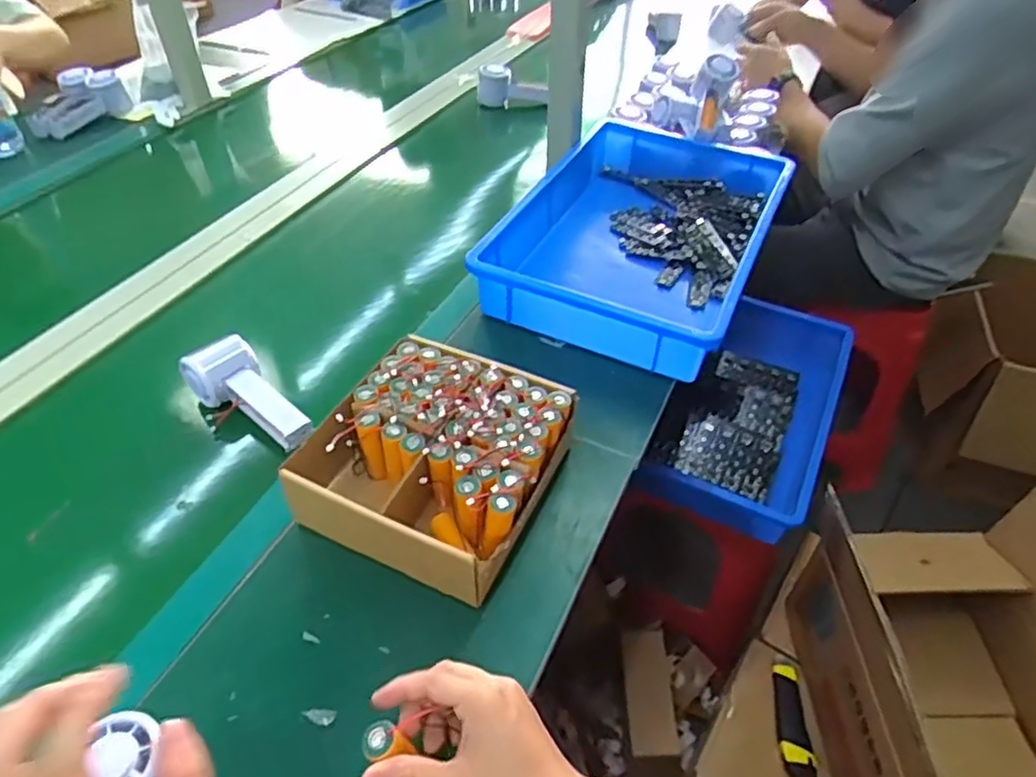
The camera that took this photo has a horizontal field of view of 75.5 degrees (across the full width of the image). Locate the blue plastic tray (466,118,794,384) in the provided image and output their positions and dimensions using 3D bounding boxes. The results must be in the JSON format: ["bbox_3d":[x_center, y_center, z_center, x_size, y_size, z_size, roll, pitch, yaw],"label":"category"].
[{"bbox_3d":[0.162,-0.207,0.860,0.288,0.085,0.473,19,48,17],"label":"blue plastic tray"}]

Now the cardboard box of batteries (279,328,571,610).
[{"bbox_3d":[-0.067,0.060,0.587,0.183,0.080,0.192,20,48,18],"label":"cardboard box of batteries"}]

